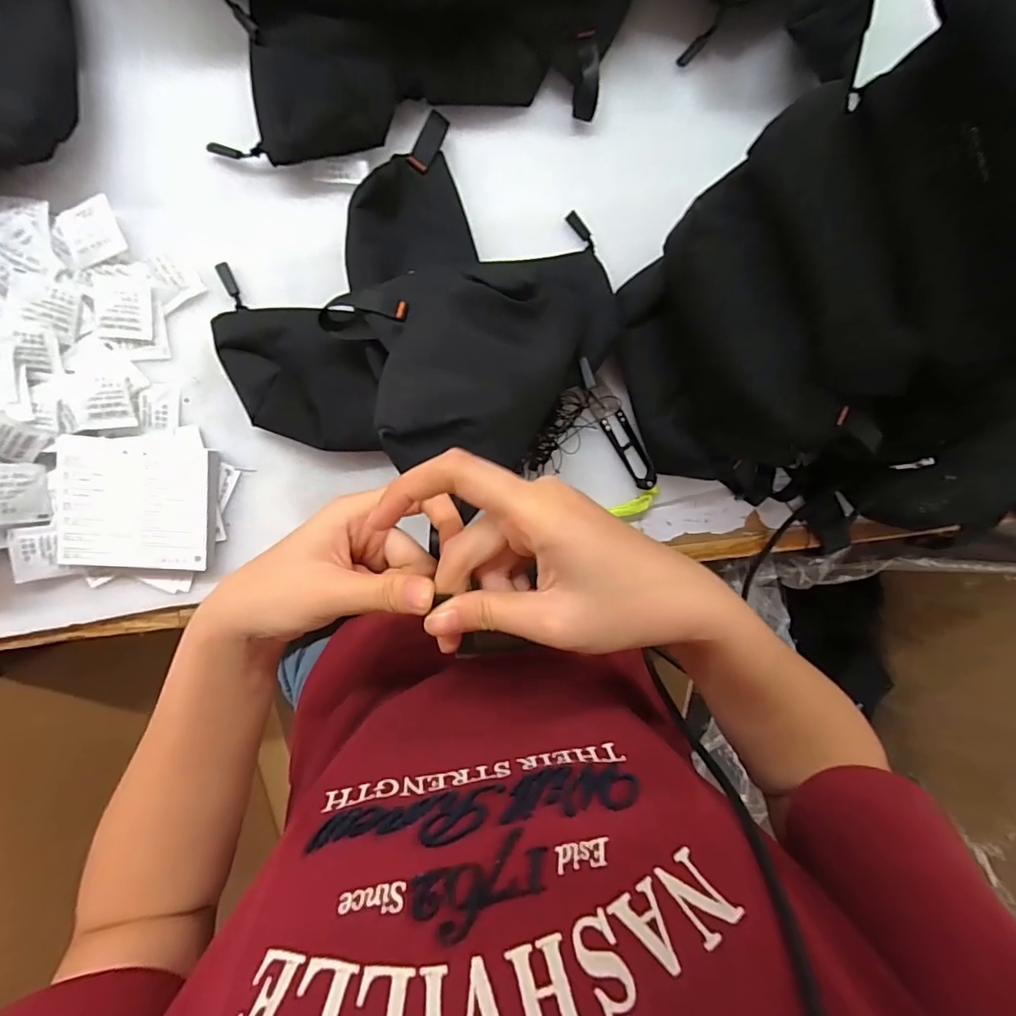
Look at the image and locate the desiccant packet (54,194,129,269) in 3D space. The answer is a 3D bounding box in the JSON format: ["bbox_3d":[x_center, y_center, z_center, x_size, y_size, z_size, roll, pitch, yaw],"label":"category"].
[{"bbox_3d":[-0.295,-0.195,0.352,0.042,0.006,0.041,-20,99,-4],"label":"desiccant packet"}]

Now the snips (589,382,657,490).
[{"bbox_3d":[0.095,-0.058,0.412,0.022,0.007,0.093,-31,99,-2],"label":"snips"}]

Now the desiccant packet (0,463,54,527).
[{"bbox_3d":[-0.356,-0.009,0.357,0.005,0.043,0.043,-3,96,31],"label":"desiccant packet"}]

